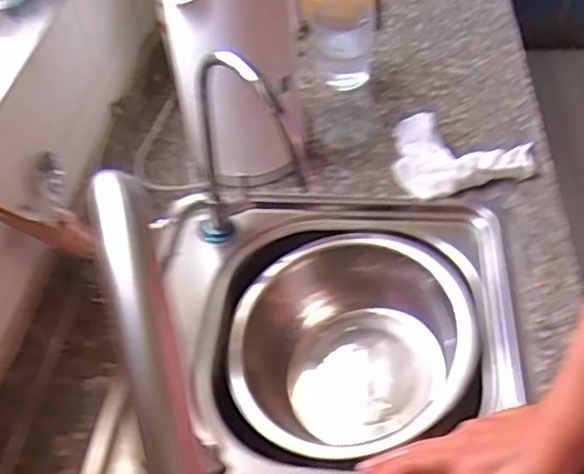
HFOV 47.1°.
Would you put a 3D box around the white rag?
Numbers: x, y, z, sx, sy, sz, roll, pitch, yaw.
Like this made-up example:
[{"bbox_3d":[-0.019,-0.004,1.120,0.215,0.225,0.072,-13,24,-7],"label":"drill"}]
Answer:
[{"bbox_3d":[0.215,-0.097,0.840,0.173,0.037,0.133,7,47,10],"label":"white rag"}]

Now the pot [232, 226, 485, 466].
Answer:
[{"bbox_3d":[0.063,0.131,0.743,0.251,0.137,0.268,8,48,11],"label":"pot"}]

